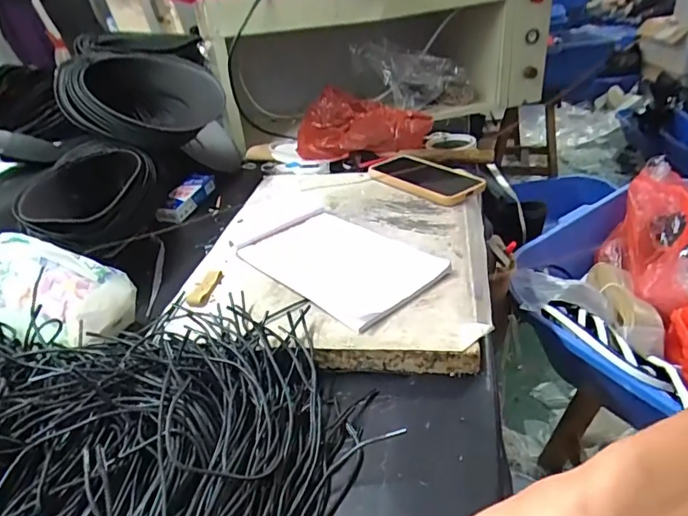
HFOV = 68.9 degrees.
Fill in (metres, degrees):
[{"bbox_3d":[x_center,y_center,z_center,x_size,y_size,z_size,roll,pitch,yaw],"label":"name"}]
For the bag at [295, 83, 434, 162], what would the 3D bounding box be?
[{"bbox_3d":[0.034,-0.245,0.928,0.244,0.069,0.215,-2,31,5],"label":"bag"}]

